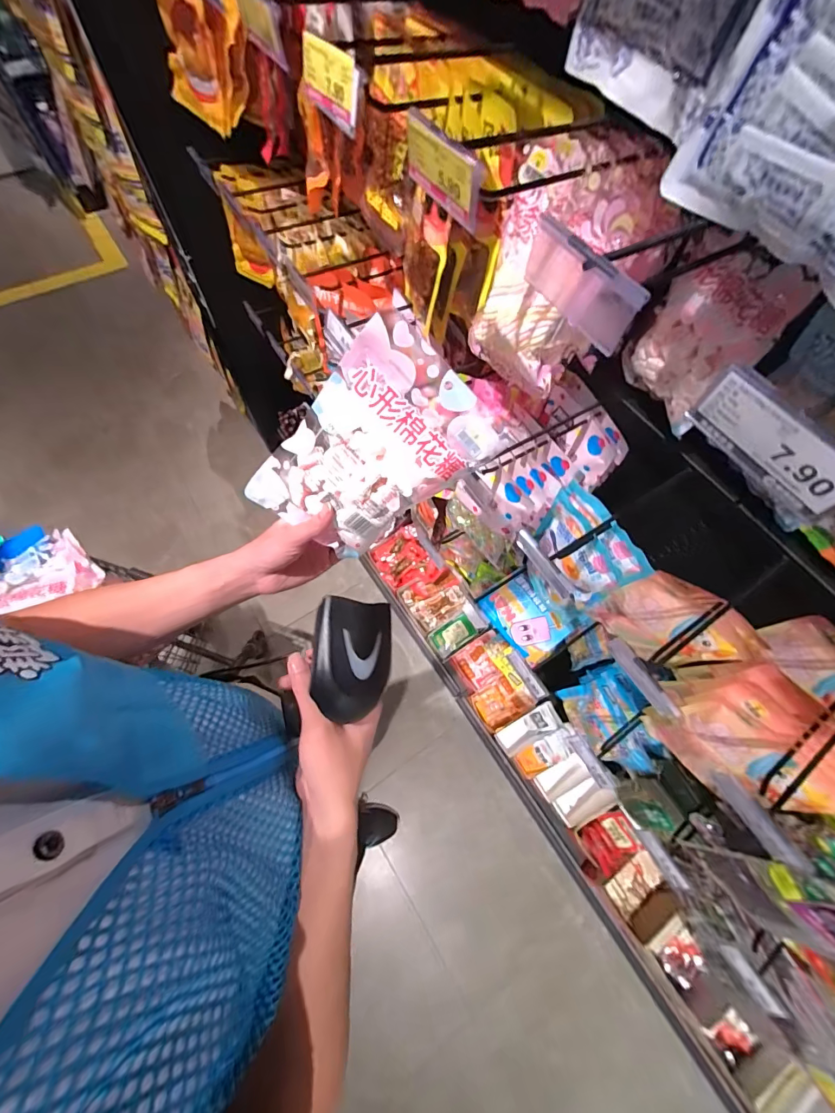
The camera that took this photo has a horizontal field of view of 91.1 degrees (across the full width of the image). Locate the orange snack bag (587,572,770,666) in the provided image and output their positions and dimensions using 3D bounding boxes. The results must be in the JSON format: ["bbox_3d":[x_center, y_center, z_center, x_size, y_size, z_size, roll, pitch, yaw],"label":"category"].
[{"bbox_3d":[0.387,0.113,0.634,0.176,0.195,0.051,28,68,9],"label":"orange snack bag"}]

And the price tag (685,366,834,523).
[{"bbox_3d":[0.206,-0.065,0.236,0.009,0.040,0.096,-34,72,-16],"label":"price tag"}]

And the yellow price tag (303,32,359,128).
[{"bbox_3d":[-0.081,-0.437,0.374,0.010,0.040,0.086,-29,70,-29],"label":"yellow price tag"}]

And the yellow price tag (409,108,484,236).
[{"bbox_3d":[0.020,-0.315,0.334,0.010,0.046,0.092,-34,72,-16],"label":"yellow price tag"}]

